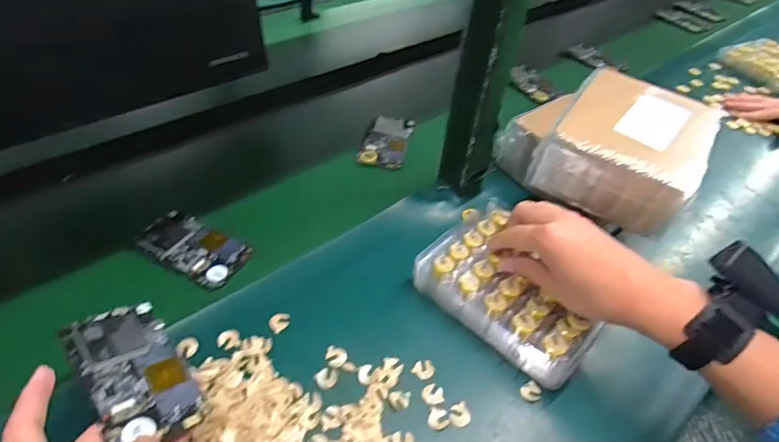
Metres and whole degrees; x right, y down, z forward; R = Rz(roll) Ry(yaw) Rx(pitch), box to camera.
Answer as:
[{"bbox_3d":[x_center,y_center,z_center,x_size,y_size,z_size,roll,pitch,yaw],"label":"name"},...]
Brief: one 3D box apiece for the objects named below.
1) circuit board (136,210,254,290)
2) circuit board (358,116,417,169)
[{"bbox_3d":[-0.215,0.028,0.528,0.120,0.010,0.065,20,46,18],"label":"circuit board"},{"bbox_3d":[-0.004,-0.118,0.705,0.064,0.017,0.116,10,44,8],"label":"circuit board"}]

